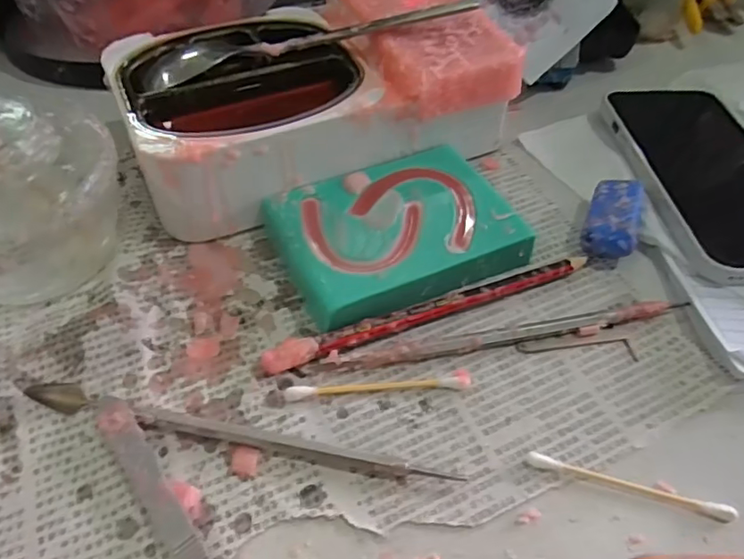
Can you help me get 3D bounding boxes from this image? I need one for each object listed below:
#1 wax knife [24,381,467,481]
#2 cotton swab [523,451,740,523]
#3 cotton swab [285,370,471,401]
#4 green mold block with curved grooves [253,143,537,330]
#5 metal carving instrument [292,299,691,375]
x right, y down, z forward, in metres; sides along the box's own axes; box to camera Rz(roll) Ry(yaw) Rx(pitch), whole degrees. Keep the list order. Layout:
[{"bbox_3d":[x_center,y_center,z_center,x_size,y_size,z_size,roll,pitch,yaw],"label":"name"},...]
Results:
[{"bbox_3d":[-0.052,0.057,0.206,0.165,0.007,0.010,10,50,9],"label":"wax knife"},{"bbox_3d":[0.092,0.075,0.200,0.072,0.007,0.005,12,50,10],"label":"cotton swab"},{"bbox_3d":[0.003,0.042,0.222,0.073,0.005,0.007,-4,49,-3],"label":"cotton swab"},{"bbox_3d":[0.011,-0.023,0.265,0.108,0.022,0.077,-21,52,-17],"label":"green mold block with curved grooves"},{"bbox_3d":[0.055,0.024,0.236,0.168,0.009,0.009,-9,50,-7],"label":"metal carving instrument"}]

